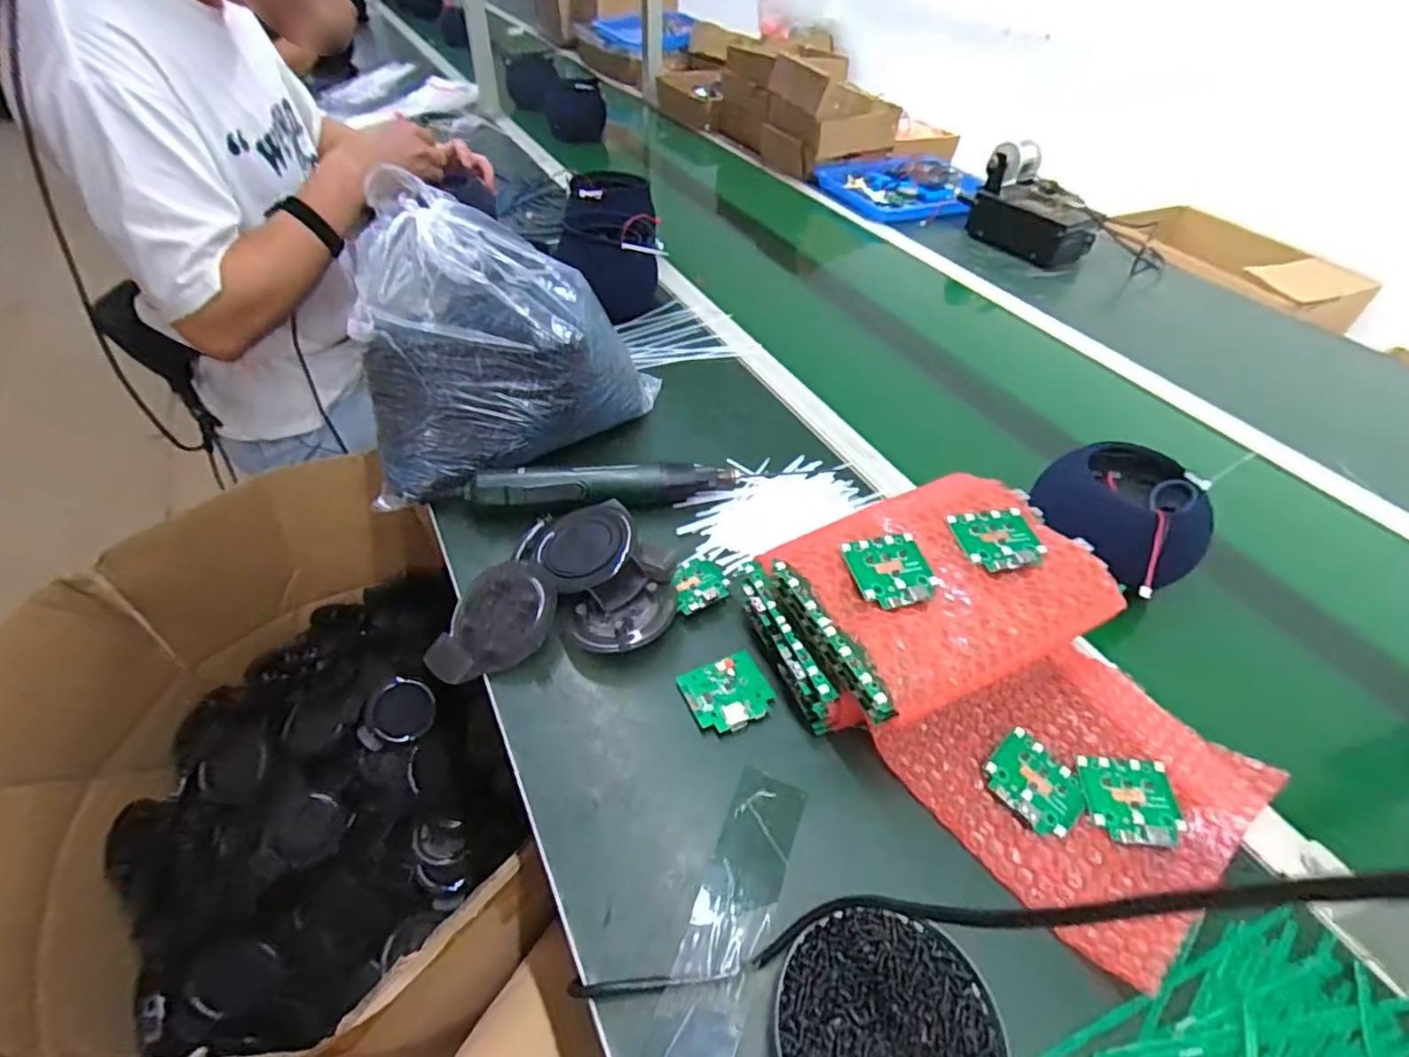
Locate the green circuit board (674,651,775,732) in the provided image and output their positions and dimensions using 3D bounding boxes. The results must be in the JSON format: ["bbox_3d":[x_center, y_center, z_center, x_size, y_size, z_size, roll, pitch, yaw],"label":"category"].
[{"bbox_3d":[0.017,0.121,0.454,0.059,0.014,0.054,-22,51,-23],"label":"green circuit board"}]

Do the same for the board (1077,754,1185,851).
[{"bbox_3d":[0.281,0.178,0.406,0.056,0.009,0.053,5,46,2],"label":"board"}]

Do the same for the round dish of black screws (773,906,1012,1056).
[{"bbox_3d":[0.092,0.258,0.315,0.110,0.020,0.108,2,46,-2],"label":"round dish of black screws"}]

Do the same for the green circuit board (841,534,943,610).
[{"bbox_3d":[0.128,0.028,0.418,0.058,0.009,0.052,-13,48,-16],"label":"green circuit board"}]

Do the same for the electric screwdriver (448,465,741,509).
[{"bbox_3d":[-0.095,-0.040,0.565,0.256,0.030,0.039,-4,46,-7],"label":"electric screwdriver"}]

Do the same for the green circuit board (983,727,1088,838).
[{"bbox_3d":[0.220,0.170,0.412,0.052,0.008,0.056,-33,56,-30],"label":"green circuit board"}]

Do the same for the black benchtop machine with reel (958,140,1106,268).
[{"bbox_3d":[0.561,-0.550,1.059,0.221,0.136,0.109,32,52,25],"label":"black benchtop machine with reel"}]

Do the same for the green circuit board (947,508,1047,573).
[{"bbox_3d":[0.211,0.009,0.445,0.057,0.010,0.054,-6,46,-9],"label":"green circuit board"}]

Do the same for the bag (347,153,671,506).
[{"bbox_3d":[-0.182,-0.169,0.578,0.258,0.186,0.209,1,46,-2],"label":"bag"}]

